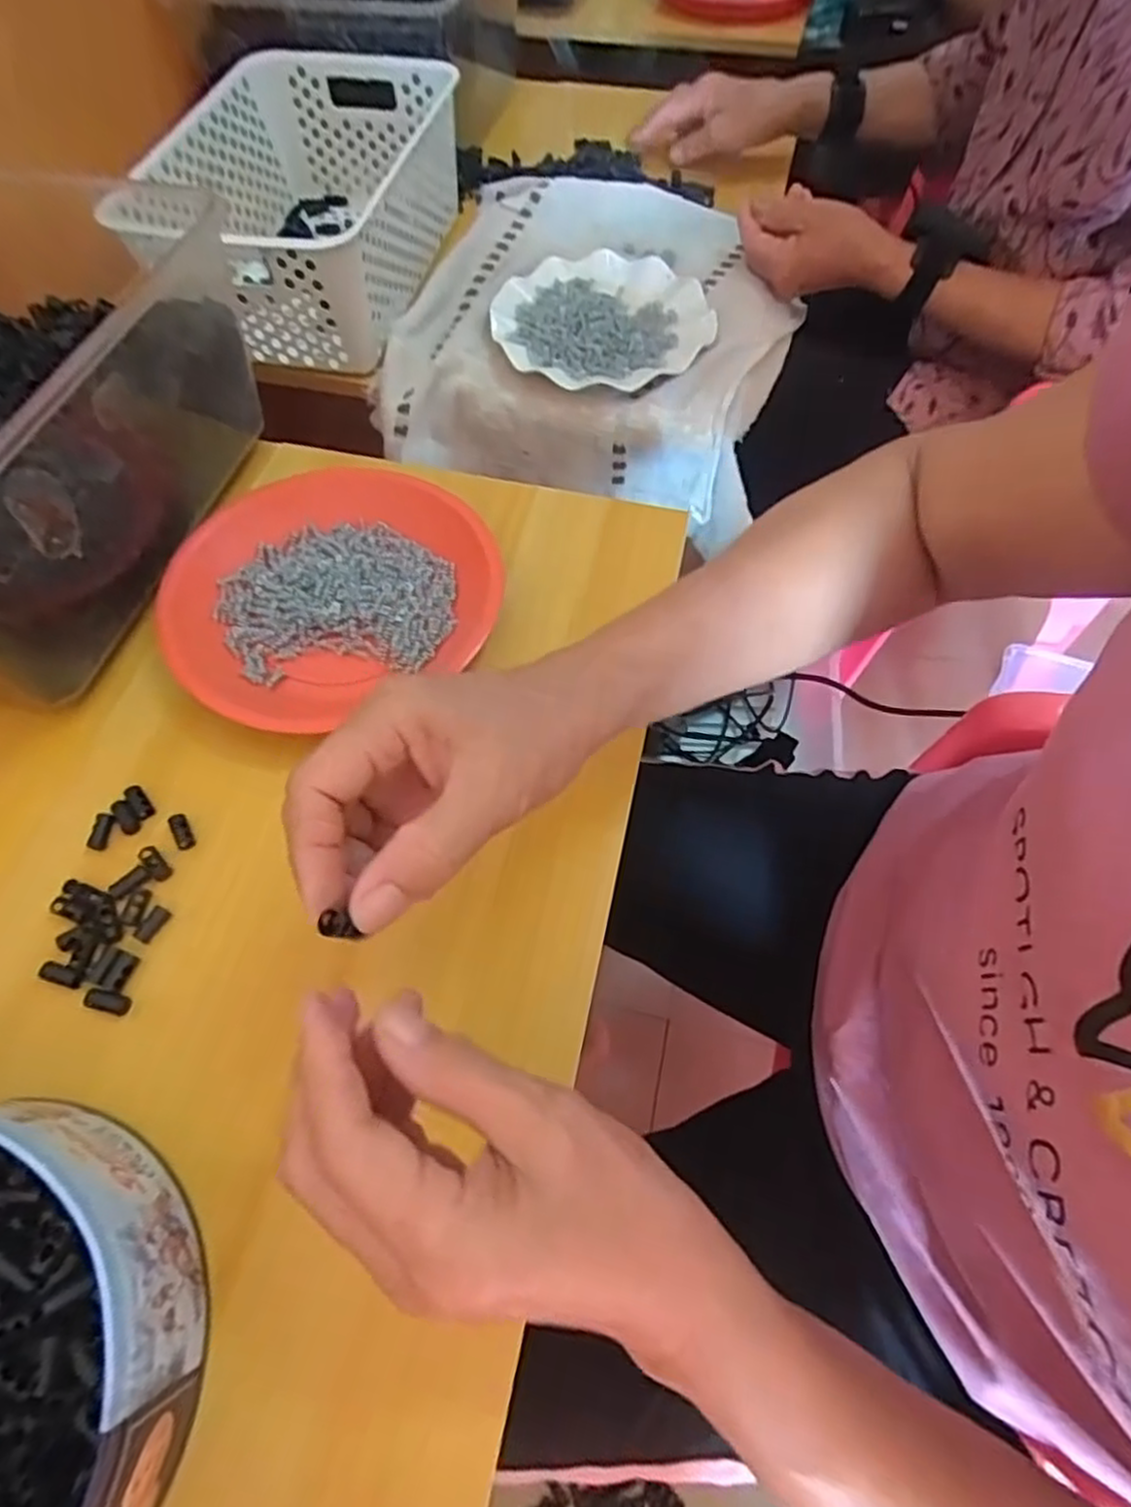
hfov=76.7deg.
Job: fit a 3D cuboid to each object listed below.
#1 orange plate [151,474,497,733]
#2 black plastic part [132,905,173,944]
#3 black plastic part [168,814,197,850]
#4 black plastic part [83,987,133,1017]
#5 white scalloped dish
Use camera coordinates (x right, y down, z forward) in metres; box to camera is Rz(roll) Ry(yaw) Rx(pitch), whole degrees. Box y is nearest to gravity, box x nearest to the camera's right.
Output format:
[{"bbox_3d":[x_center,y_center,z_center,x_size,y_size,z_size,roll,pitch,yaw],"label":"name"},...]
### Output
[{"bbox_3d":[-0.142,-0.103,0.435,0.193,0.020,0.166,-33,67,-16],"label":"orange plate"},{"bbox_3d":[-0.202,0.084,0.350,0.009,0.004,0.018,22,64,12],"label":"black plastic part"},{"bbox_3d":[-0.201,0.041,0.374,0.009,0.004,0.020,-27,78,-13],"label":"black plastic part"},{"bbox_3d":[-0.212,0.115,0.332,0.021,0.004,0.009,13,63,7],"label":"black plastic part"},{"bbox_3d":[0.031,-0.378,0.610,0.180,0.025,0.179,0,62,0],"label":"white scalloped dish"}]

